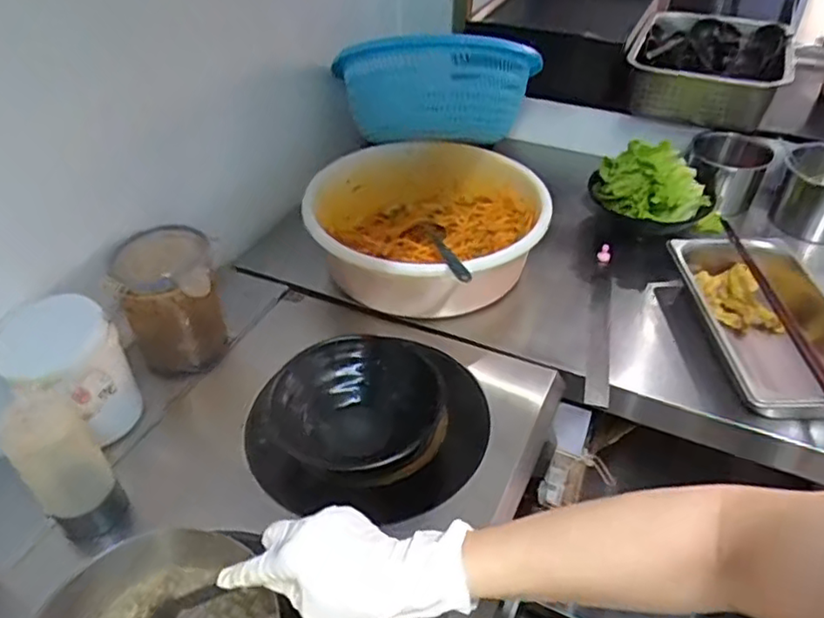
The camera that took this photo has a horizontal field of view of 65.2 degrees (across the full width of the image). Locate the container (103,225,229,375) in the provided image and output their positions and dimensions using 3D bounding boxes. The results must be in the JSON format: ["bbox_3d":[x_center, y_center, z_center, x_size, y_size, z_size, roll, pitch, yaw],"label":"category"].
[{"bbox_3d":[-0.299,0.000,0.825,0.116,0.171,0.102,-3,40,-3],"label":"container"}]

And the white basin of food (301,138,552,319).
[{"bbox_3d":[0.014,-0.123,0.957,0.320,0.121,0.339,0,40,0],"label":"white basin of food"}]

